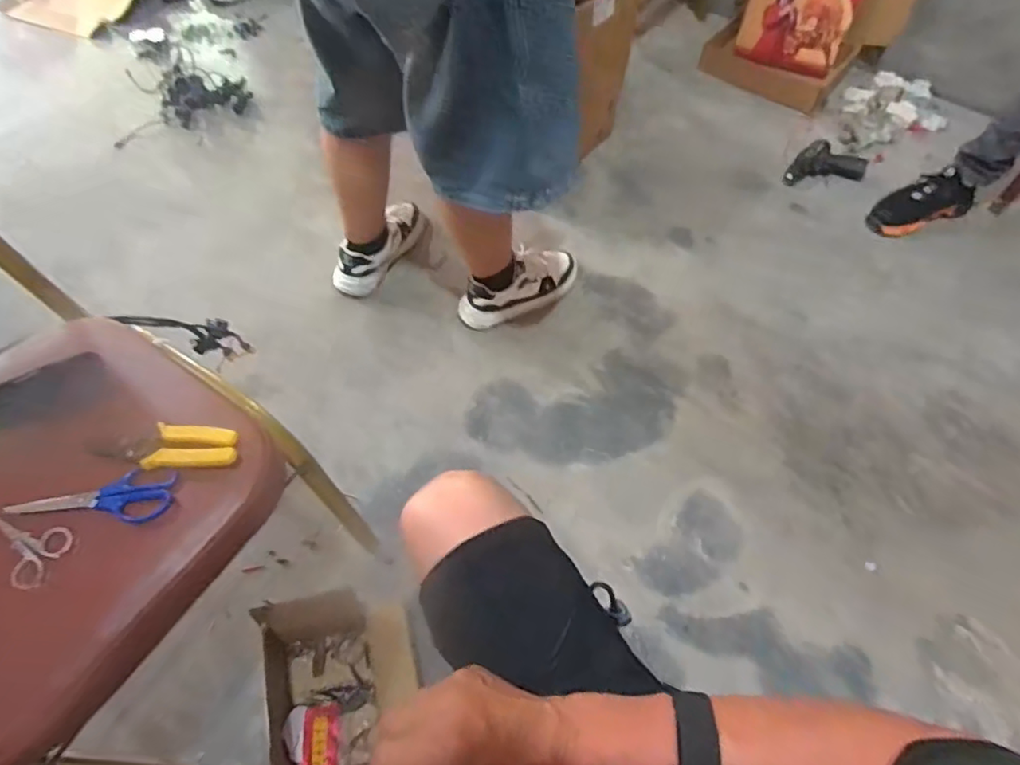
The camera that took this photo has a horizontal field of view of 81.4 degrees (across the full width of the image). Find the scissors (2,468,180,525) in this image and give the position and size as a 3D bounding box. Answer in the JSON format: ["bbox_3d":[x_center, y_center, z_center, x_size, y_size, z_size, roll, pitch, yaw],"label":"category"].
[{"bbox_3d":[-0.414,0.110,0.588,0.160,0.018,0.051,2,59,2],"label":"scissors"}]

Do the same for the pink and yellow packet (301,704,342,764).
[{"bbox_3d":[-0.269,0.510,0.846,0.052,0.008,0.098,-4,40,-9],"label":"pink and yellow packet"}]

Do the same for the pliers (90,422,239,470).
[{"bbox_3d":[-0.351,0.067,0.607,0.136,0.026,0.044,3,59,2],"label":"pliers"}]

